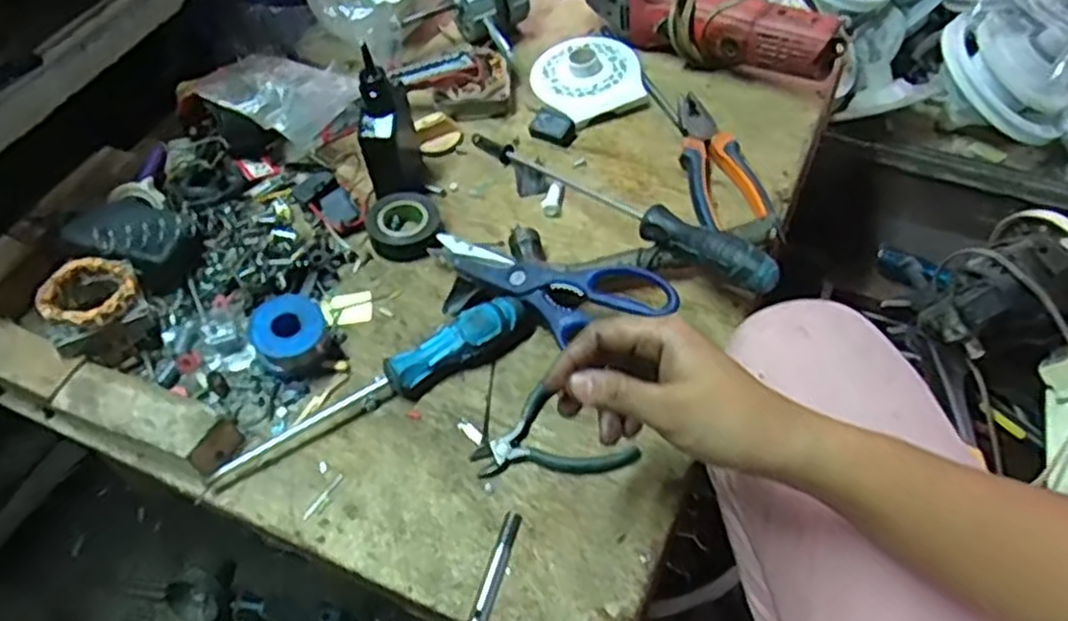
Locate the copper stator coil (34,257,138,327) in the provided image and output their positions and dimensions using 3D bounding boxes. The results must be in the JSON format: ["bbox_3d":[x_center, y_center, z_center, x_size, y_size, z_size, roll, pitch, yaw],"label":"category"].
[{"bbox_3d":[-0.334,-0.015,0.565,0.070,0.020,0.063,33,62,26],"label":"copper stator coil"}]

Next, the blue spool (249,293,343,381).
[{"bbox_3d":[-0.180,0.019,0.564,0.051,0.039,0.055,-3,53,3],"label":"blue spool"}]

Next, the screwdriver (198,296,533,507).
[{"bbox_3d":[-0.115,0.058,0.544,0.253,0.031,0.036,-29,56,-16],"label":"screwdriver"}]

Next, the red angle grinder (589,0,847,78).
[{"bbox_3d":[0.163,-0.295,0.744,0.273,0.085,0.085,32,62,26],"label":"red angle grinder"}]

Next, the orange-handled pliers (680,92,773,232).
[{"bbox_3d":[0.156,-0.136,0.667,0.059,0.022,0.154,-10,53,-3],"label":"orange-handled pliers"}]

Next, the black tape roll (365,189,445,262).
[{"bbox_3d":[-0.110,-0.073,0.645,0.061,0.023,0.066,-3,53,3],"label":"black tape roll"}]

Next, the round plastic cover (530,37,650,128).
[{"bbox_3d":[0.053,-0.230,0.746,0.100,0.023,0.106,-3,53,3],"label":"round plastic cover"}]

